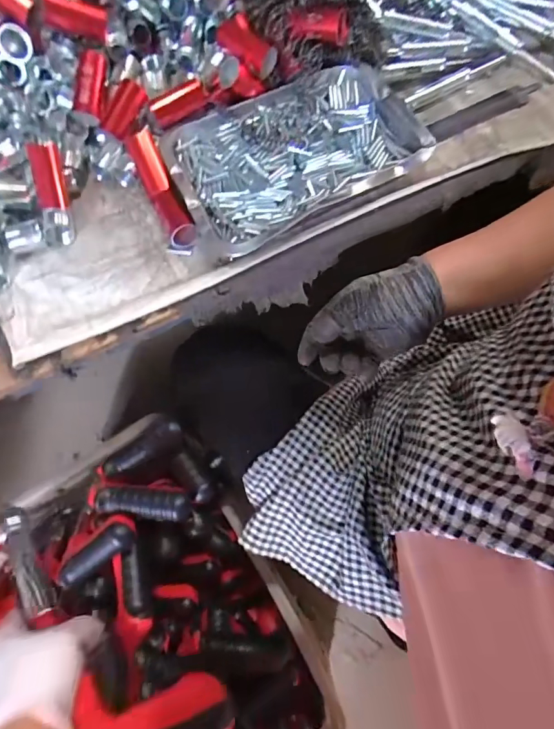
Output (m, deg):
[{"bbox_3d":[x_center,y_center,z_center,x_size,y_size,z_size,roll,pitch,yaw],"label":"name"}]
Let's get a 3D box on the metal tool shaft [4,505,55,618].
[{"bbox_3d":[-0.246,0.186,0.409,0.022,0.024,0.137,-46,45,-13],"label":"metal tool shaft"}]

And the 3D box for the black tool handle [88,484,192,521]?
[{"bbox_3d":[-0.157,0.157,0.492,0.112,0.028,0.034,5,71,4],"label":"black tool handle"}]

